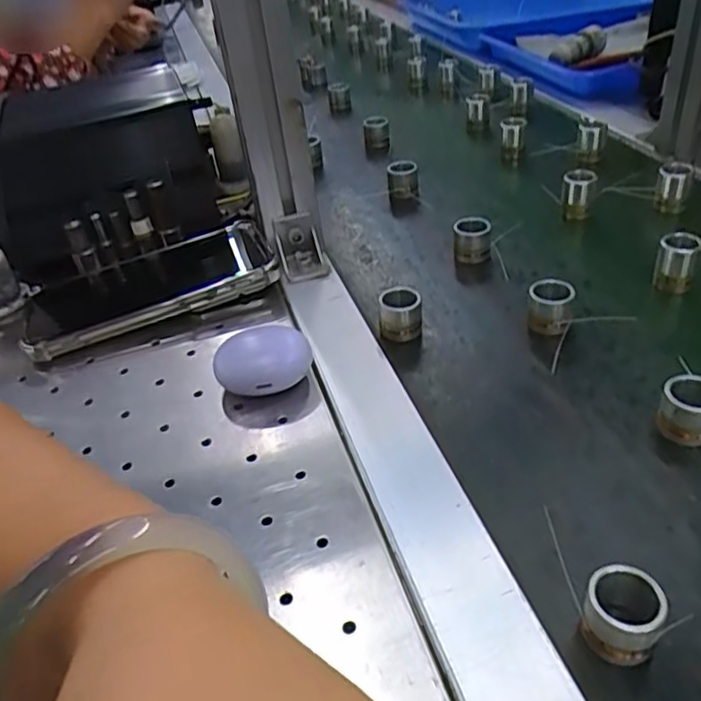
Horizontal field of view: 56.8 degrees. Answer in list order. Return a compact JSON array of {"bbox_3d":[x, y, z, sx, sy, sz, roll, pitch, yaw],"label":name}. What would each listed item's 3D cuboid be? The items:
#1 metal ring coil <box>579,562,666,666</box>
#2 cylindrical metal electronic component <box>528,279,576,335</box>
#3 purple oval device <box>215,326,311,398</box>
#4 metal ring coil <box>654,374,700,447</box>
[{"bbox_3d":[0.095,0.092,0.227,0.025,0.024,0.026,-6,38,5],"label":"metal ring coil"},{"bbox_3d":[0.115,-0.025,0.373,0.023,0.026,0.019,3,39,16],"label":"cylindrical metal electronic component"},{"bbox_3d":[-0.048,0.006,0.358,0.050,0.023,0.033,-22,40,-21],"label":"purple oval device"},{"bbox_3d":[0.157,0.027,0.301,0.024,0.024,0.021,19,46,32],"label":"metal ring coil"}]

